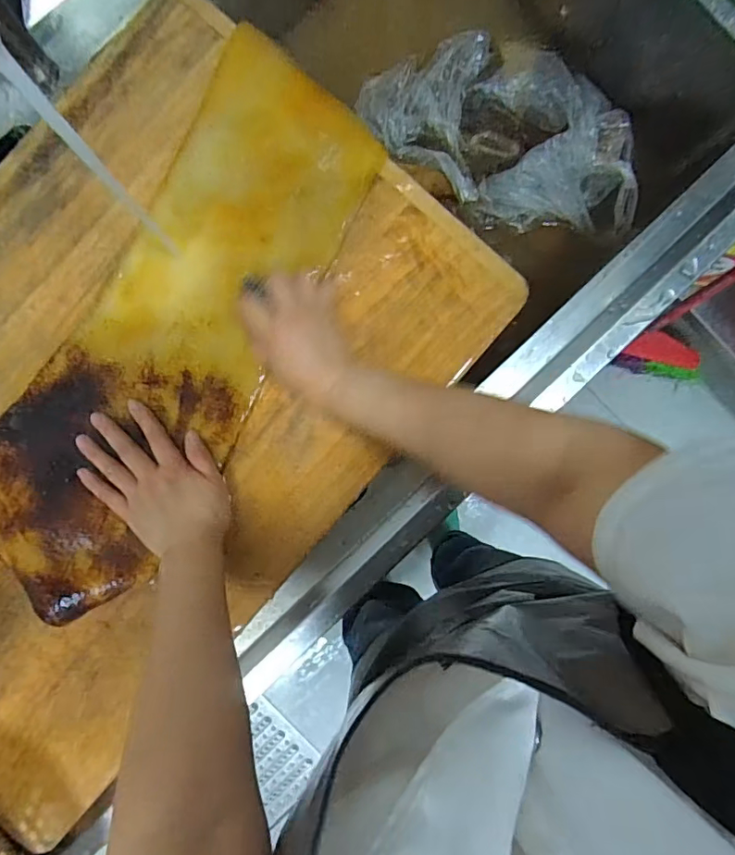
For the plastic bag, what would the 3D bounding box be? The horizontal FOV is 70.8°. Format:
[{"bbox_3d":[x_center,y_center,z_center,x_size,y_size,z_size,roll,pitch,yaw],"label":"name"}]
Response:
[{"bbox_3d":[0.178,-0.382,0.659,0.362,0.062,0.216,15,89,-1],"label":"plastic bag"}]

